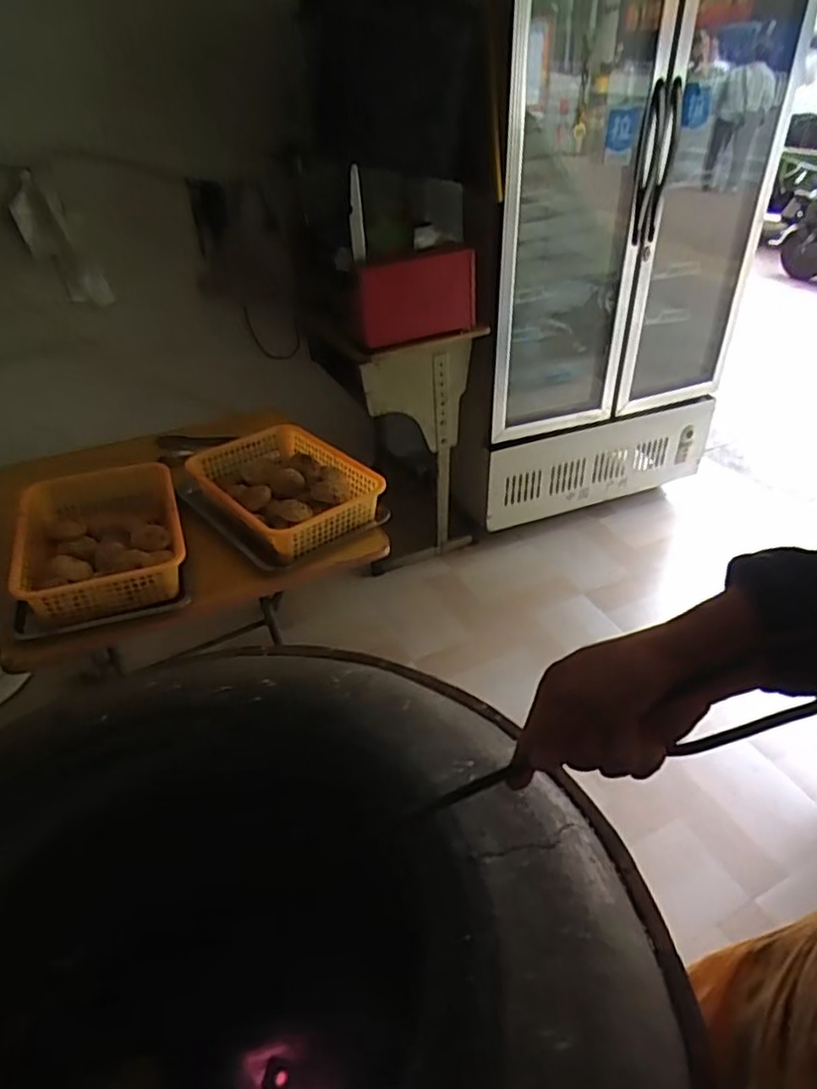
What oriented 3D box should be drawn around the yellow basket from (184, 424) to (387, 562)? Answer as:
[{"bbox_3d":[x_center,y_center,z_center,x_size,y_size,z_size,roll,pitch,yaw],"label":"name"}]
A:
[{"bbox_3d":[-0.250,-0.119,1.352,0.274,0.082,0.395,-28,44,-30],"label":"yellow basket"}]

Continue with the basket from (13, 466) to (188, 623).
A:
[{"bbox_3d":[-0.558,-0.021,1.217,0.271,0.086,0.376,-14,38,-16],"label":"basket"}]

